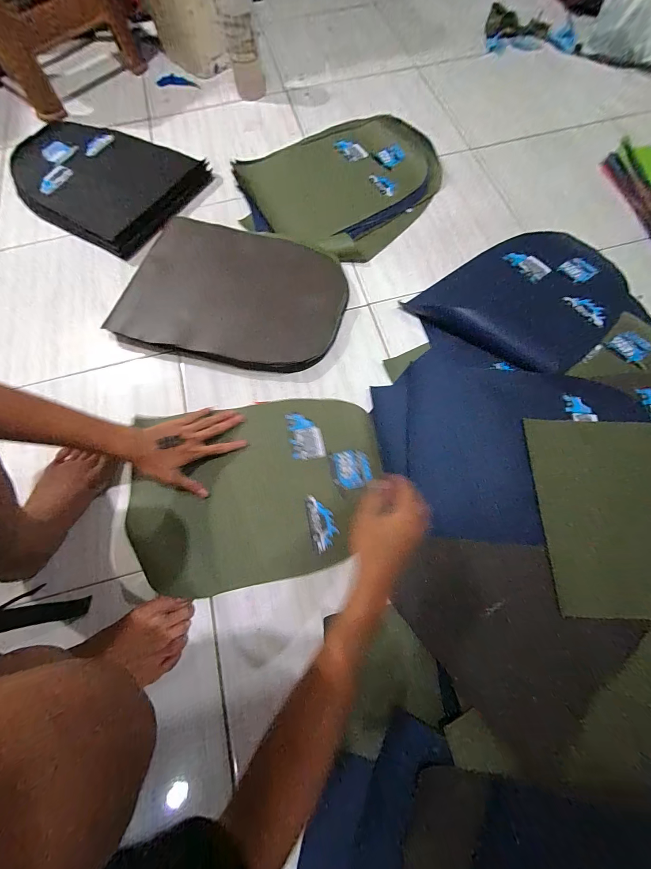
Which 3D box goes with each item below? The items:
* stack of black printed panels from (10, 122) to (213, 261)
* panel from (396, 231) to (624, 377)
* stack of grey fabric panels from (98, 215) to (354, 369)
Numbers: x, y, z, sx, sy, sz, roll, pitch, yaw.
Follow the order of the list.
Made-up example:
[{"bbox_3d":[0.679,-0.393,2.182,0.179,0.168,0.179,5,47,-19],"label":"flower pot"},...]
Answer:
[{"bbox_3d":[-0.547,-0.628,0.799,0.479,0.035,0.334,30,74,12],"label":"stack of black printed panels"},{"bbox_3d":[0.402,-0.286,0.653,0.313,0.020,0.364,42,77,15],"label":"panel"},{"bbox_3d":[-0.181,-0.286,0.660,0.434,0.044,0.312,13,71,7],"label":"stack of grey fabric panels"}]

